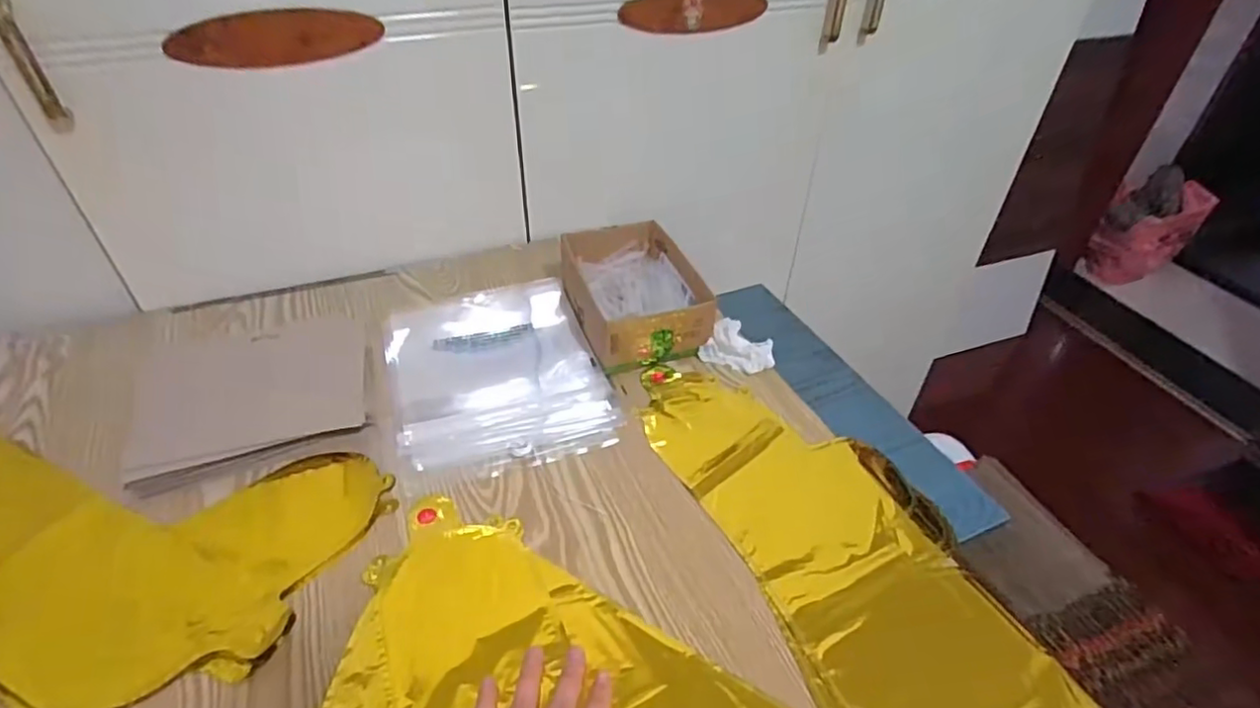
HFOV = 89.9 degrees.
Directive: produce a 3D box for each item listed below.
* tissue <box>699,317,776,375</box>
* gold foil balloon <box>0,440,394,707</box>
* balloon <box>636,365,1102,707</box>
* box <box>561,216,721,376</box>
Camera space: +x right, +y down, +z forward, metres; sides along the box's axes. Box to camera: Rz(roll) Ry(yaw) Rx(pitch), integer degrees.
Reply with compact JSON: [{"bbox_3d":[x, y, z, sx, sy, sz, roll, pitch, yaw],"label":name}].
[{"bbox_3d":[0.122,-0.010,0.677,0.069,0.031,0.063,29,48,28],"label":"tissue"},{"bbox_3d":[-0.430,0.134,0.498,0.403,0.008,0.222,12,42,12],"label":"gold foil balloon"},{"bbox_3d":[0.172,0.146,0.519,0.186,0.023,0.430,-13,43,-21],"label":"balloon"},{"bbox_3d":[0.003,-0.071,0.711,0.132,0.068,0.187,-12,42,-15],"label":"box"}]

